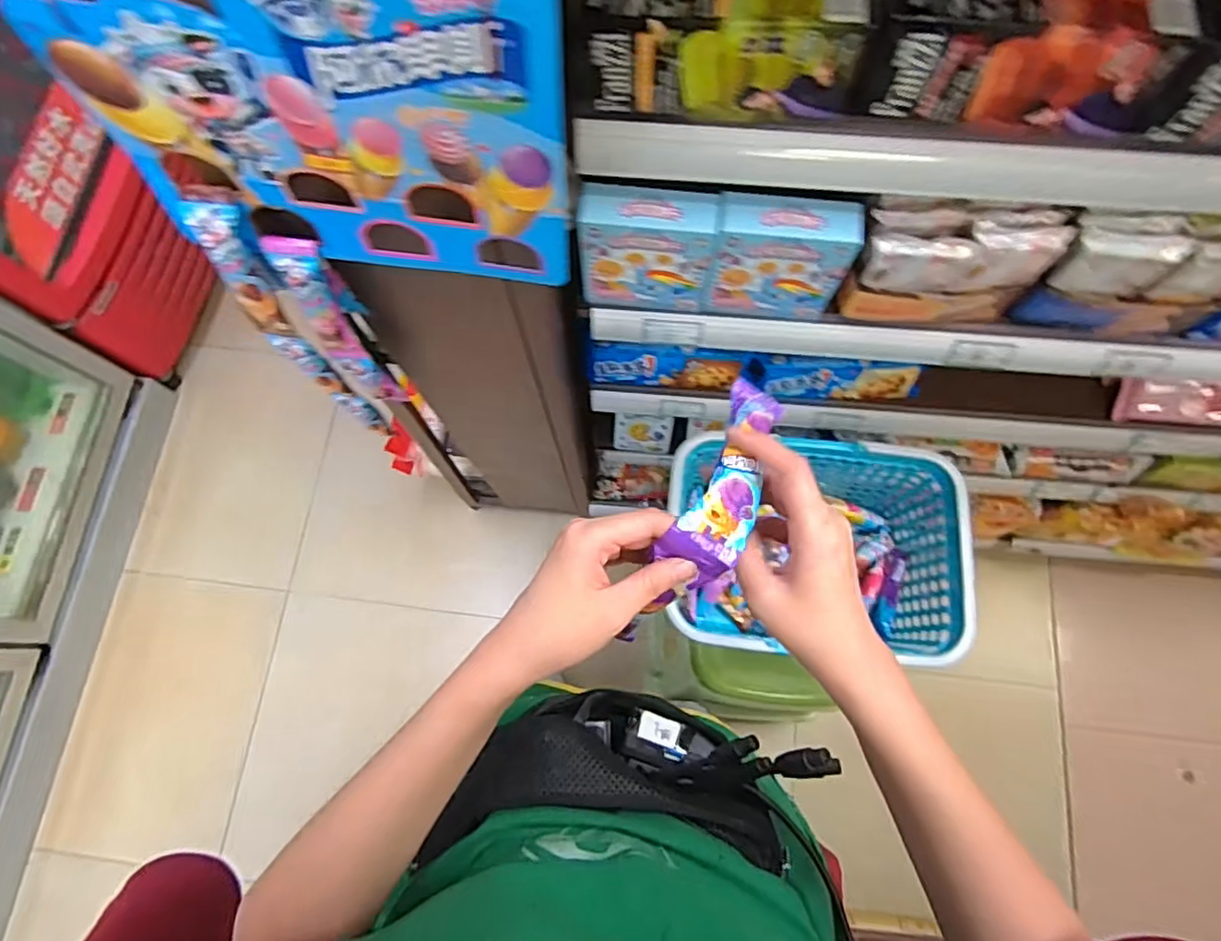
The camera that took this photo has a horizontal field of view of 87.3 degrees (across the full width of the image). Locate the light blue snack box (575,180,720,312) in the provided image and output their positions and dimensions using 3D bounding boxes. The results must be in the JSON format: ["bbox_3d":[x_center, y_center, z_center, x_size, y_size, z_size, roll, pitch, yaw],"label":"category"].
[{"bbox_3d":[0.035,-0.209,0.615,0.123,0.132,0.042,5,74,3],"label":"light blue snack box"}]

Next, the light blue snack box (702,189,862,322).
[{"bbox_3d":[0.156,-0.198,0.608,0.122,0.133,0.044,4,74,2],"label":"light blue snack box"}]

